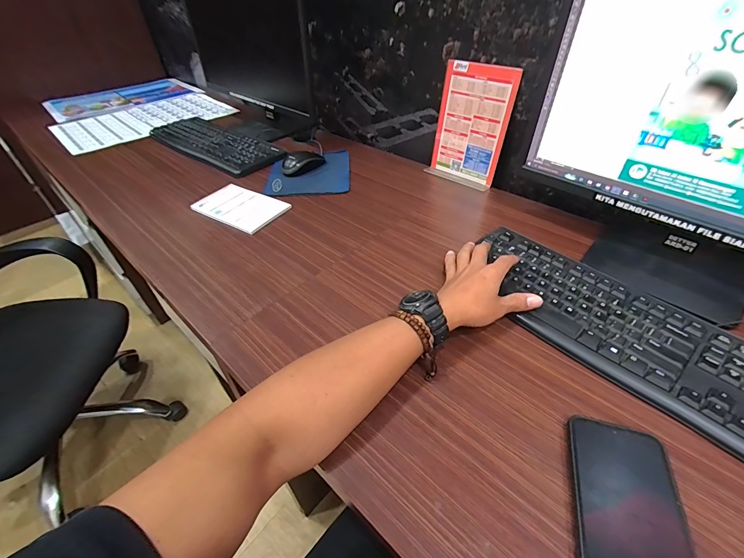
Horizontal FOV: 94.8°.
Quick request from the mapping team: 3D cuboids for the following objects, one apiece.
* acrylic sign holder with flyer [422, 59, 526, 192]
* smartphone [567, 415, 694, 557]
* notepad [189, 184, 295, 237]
[{"bbox_3d":[0.194,-0.300,0.687,0.145,0.214,0.051,29,52,30],"label":"acrylic sign holder with flyer"},{"bbox_3d":[0.208,0.197,0.278,0.077,0.013,0.162,11,45,15],"label":"smartphone"},{"bbox_3d":[-0.252,-0.140,0.658,0.165,0.008,0.105,20,48,23],"label":"notepad"}]

